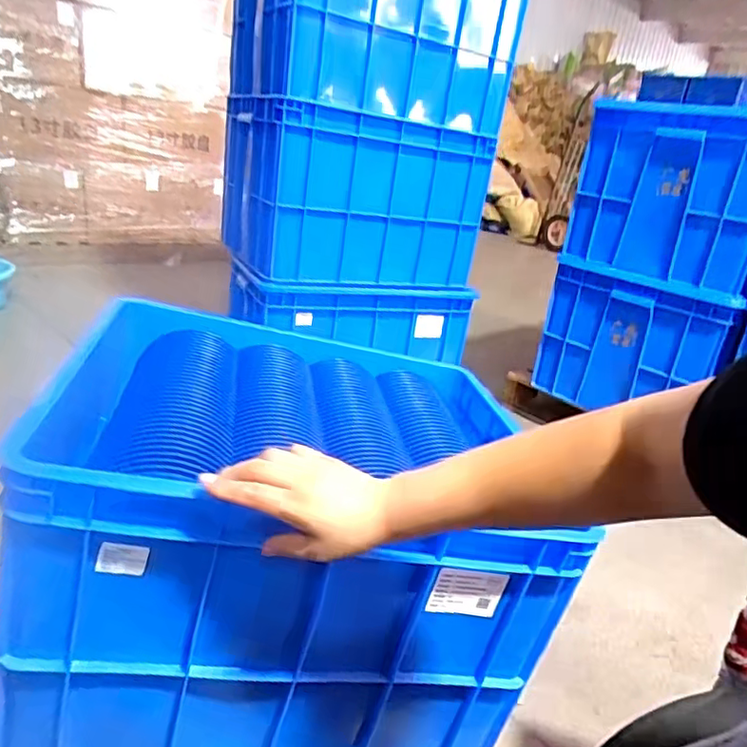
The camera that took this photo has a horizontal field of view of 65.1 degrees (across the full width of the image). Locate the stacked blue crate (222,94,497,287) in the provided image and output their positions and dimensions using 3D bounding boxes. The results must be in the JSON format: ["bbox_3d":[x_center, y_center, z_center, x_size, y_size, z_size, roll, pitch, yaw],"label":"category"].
[{"bbox_3d":[-0.027,-0.467,1.532,0.603,0.376,0.365,-5,25,-28],"label":"stacked blue crate"}]

